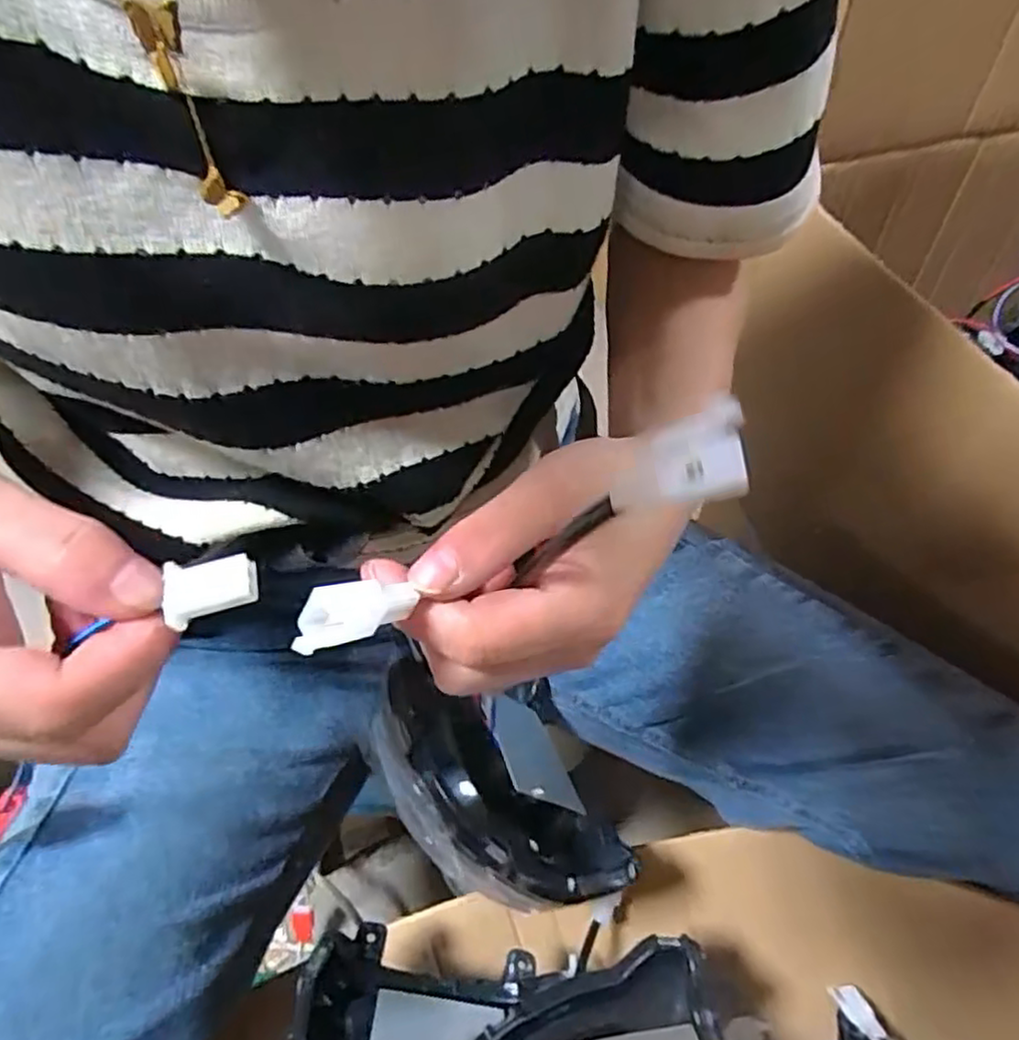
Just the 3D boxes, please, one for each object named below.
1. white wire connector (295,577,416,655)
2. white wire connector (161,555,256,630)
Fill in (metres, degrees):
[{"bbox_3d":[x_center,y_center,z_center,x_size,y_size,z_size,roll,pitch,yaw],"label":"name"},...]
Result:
[{"bbox_3d":[-0.041,0.024,0.173,0.027,0.010,0.014,-8,80,-23],"label":"white wire connector"},{"bbox_3d":[-0.070,0.016,0.161,0.021,0.006,0.014,-7,49,-6],"label":"white wire connector"}]

